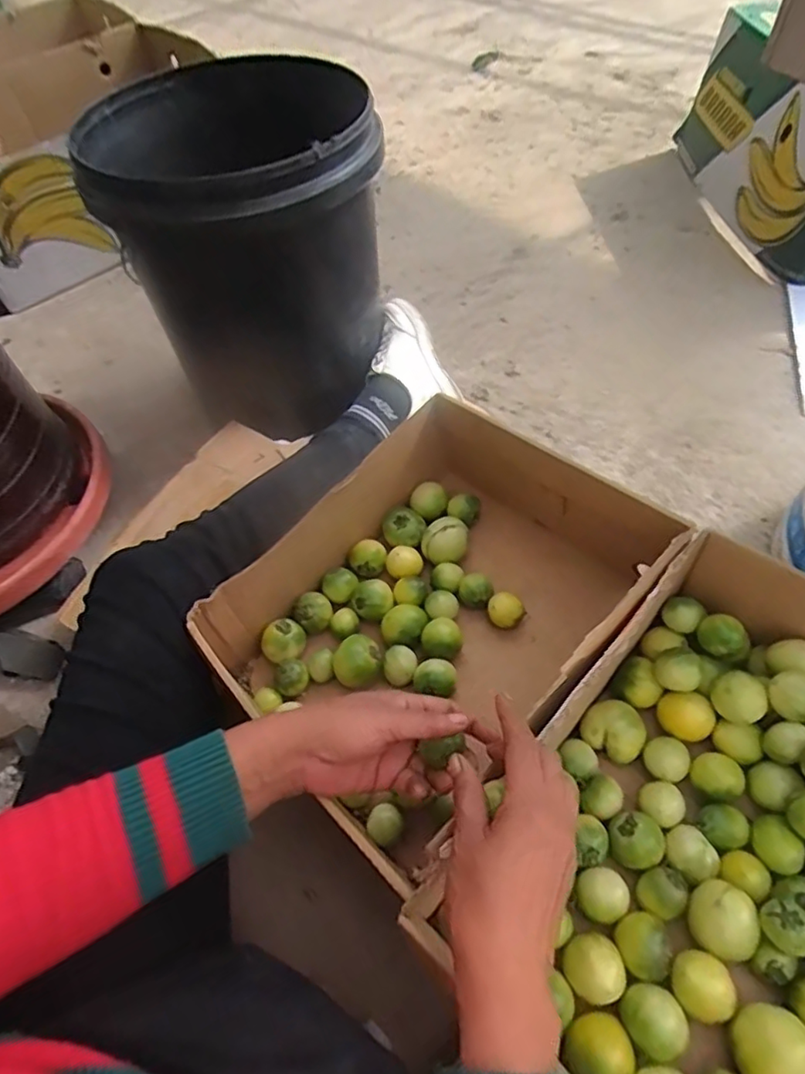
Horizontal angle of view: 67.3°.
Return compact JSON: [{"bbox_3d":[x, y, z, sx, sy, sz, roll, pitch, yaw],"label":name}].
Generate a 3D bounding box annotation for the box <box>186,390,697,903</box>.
[{"bbox_3d":[0.031,0.056,0.523,0.250,0.135,0.311,36,66,24],"label":"box"}]

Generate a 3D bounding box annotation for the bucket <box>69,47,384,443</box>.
[{"bbox_3d":[-0.173,-0.335,0.741,0.283,0.330,0.307,-2,56,3],"label":"bucket"}]

